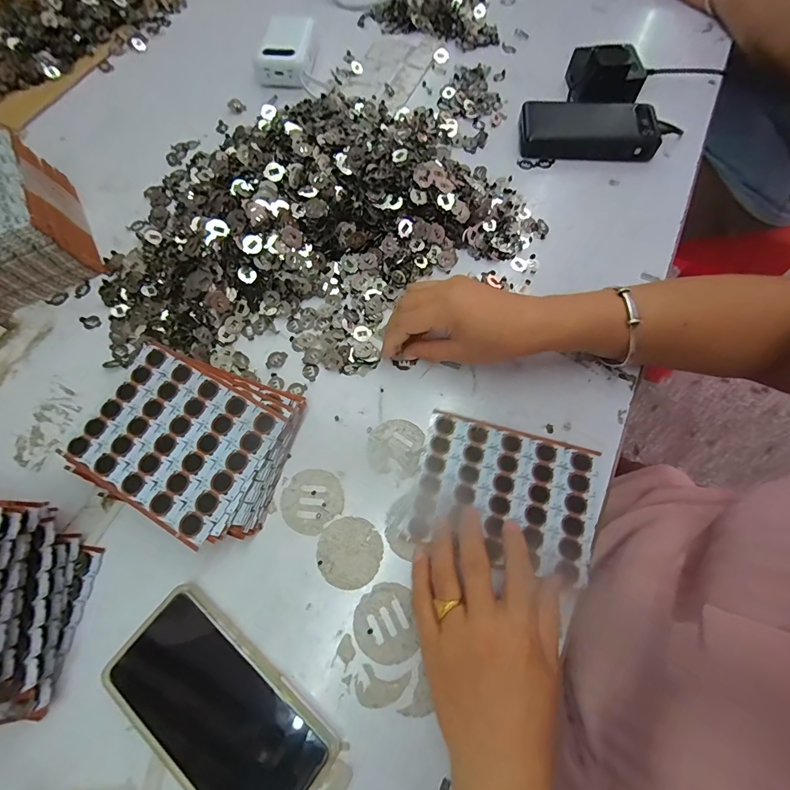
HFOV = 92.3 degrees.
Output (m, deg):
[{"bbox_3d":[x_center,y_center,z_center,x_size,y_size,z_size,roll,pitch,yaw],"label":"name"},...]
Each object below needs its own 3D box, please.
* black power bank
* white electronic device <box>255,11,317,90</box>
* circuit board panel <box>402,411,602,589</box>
[{"bbox_3d":[0.230,-0.316,0.451,0.156,0.033,0.068,4,70,3],"label":"black power bank"},{"bbox_3d":[-0.144,-0.470,0.517,0.069,0.033,0.113,8,70,4],"label":"white electronic device"},{"bbox_3d":[0.091,0.081,0.322,0.142,0.005,0.110,14,70,6],"label":"circuit board panel"}]

